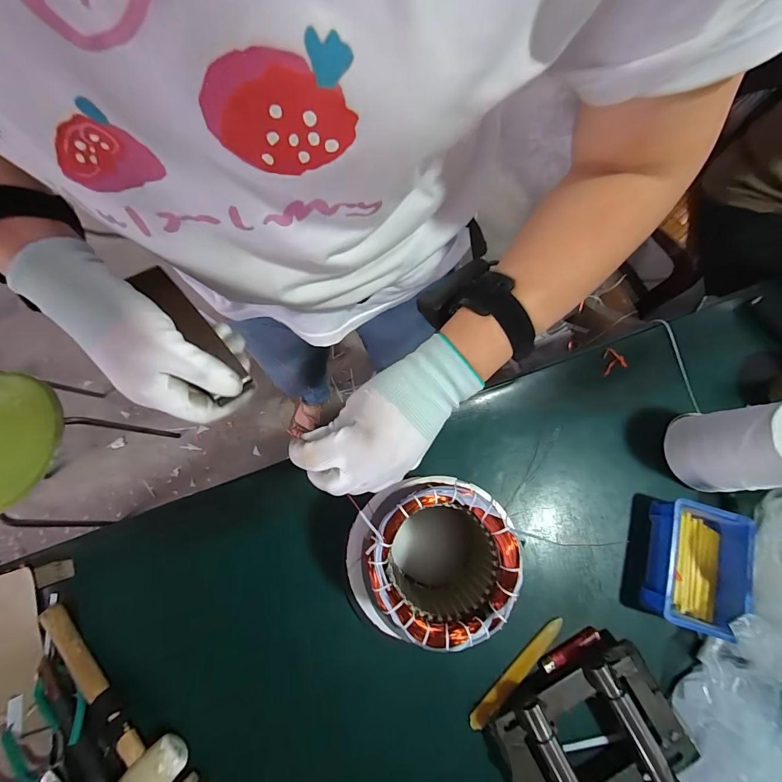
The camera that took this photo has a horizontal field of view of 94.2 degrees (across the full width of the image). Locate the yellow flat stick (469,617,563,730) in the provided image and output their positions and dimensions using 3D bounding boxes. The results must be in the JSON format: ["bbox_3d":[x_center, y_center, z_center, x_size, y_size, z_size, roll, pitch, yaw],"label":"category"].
[{"bbox_3d":[0.155,0.342,0.444,0.158,0.005,0.018,-41,52,-11],"label":"yellow flat stick"}]

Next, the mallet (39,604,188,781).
[{"bbox_3d":[-0.348,0.363,0.430,0.253,0.039,0.074,41,79,12],"label":"mallet"}]

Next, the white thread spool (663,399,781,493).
[{"bbox_3d":[0.420,0.065,0.429,0.082,0.170,0.100,-2,74,1],"label":"white thread spool"}]

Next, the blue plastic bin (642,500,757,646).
[{"bbox_3d":[0.373,0.214,0.449,0.087,0.058,0.138,17,75,6],"label":"blue plastic bin"}]

